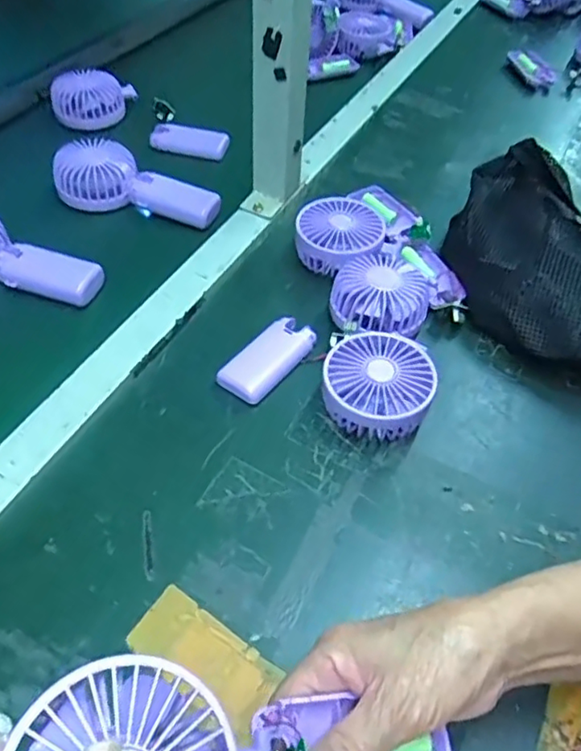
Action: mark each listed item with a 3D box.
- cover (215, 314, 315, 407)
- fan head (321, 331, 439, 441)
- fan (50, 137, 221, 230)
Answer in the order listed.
[{"bbox_3d":[-0.019,-0.015,0.498,0.042,0.014,0.087,33,57,23],"label":"cover"},{"bbox_3d":[0.069,0.010,0.465,0.082,0.042,0.086,1,51,-1],"label":"fan head"},{"bbox_3d":[-0.163,-0.205,0.623,0.173,0.042,0.077,18,53,12],"label":"fan"}]

